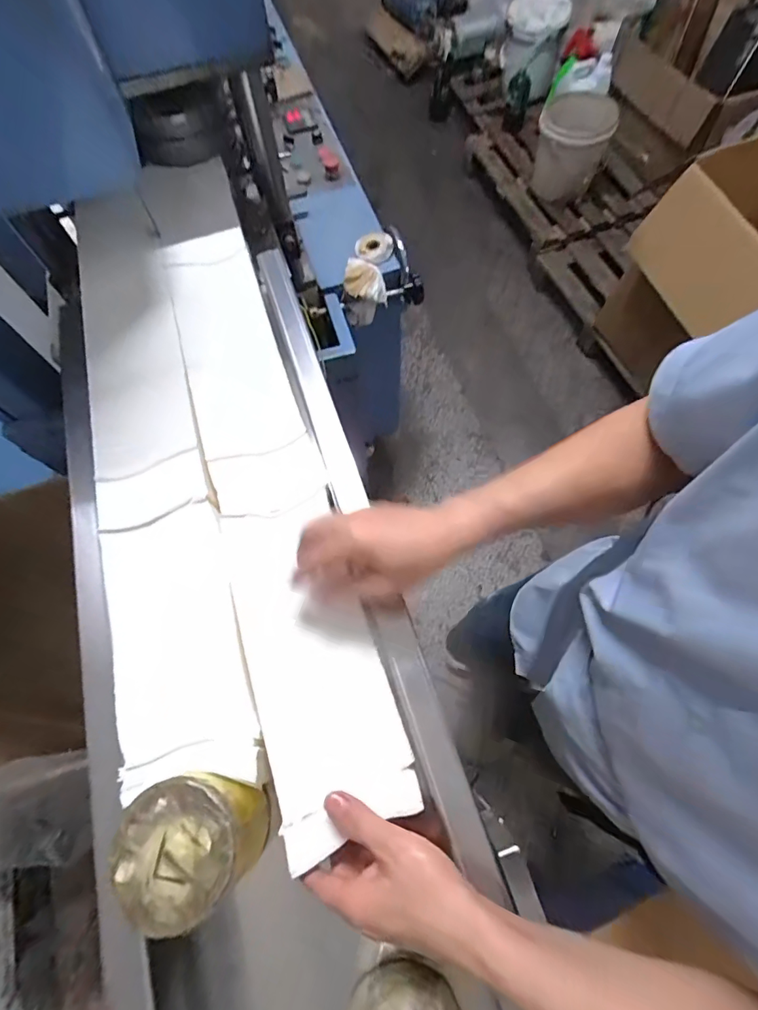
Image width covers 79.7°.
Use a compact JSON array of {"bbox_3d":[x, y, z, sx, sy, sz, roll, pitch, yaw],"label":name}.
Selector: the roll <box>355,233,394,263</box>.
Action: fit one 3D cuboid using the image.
[{"bbox_3d":[-0.012,-0.507,0.888,0.076,0.018,0.077,-1,69,2],"label":"roll"}]

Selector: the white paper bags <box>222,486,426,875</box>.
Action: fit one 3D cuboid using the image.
[{"bbox_3d":[-0.064,0.132,0.412,0.120,0.029,0.293,-21,70,-6],"label":"white paper bags"}]

